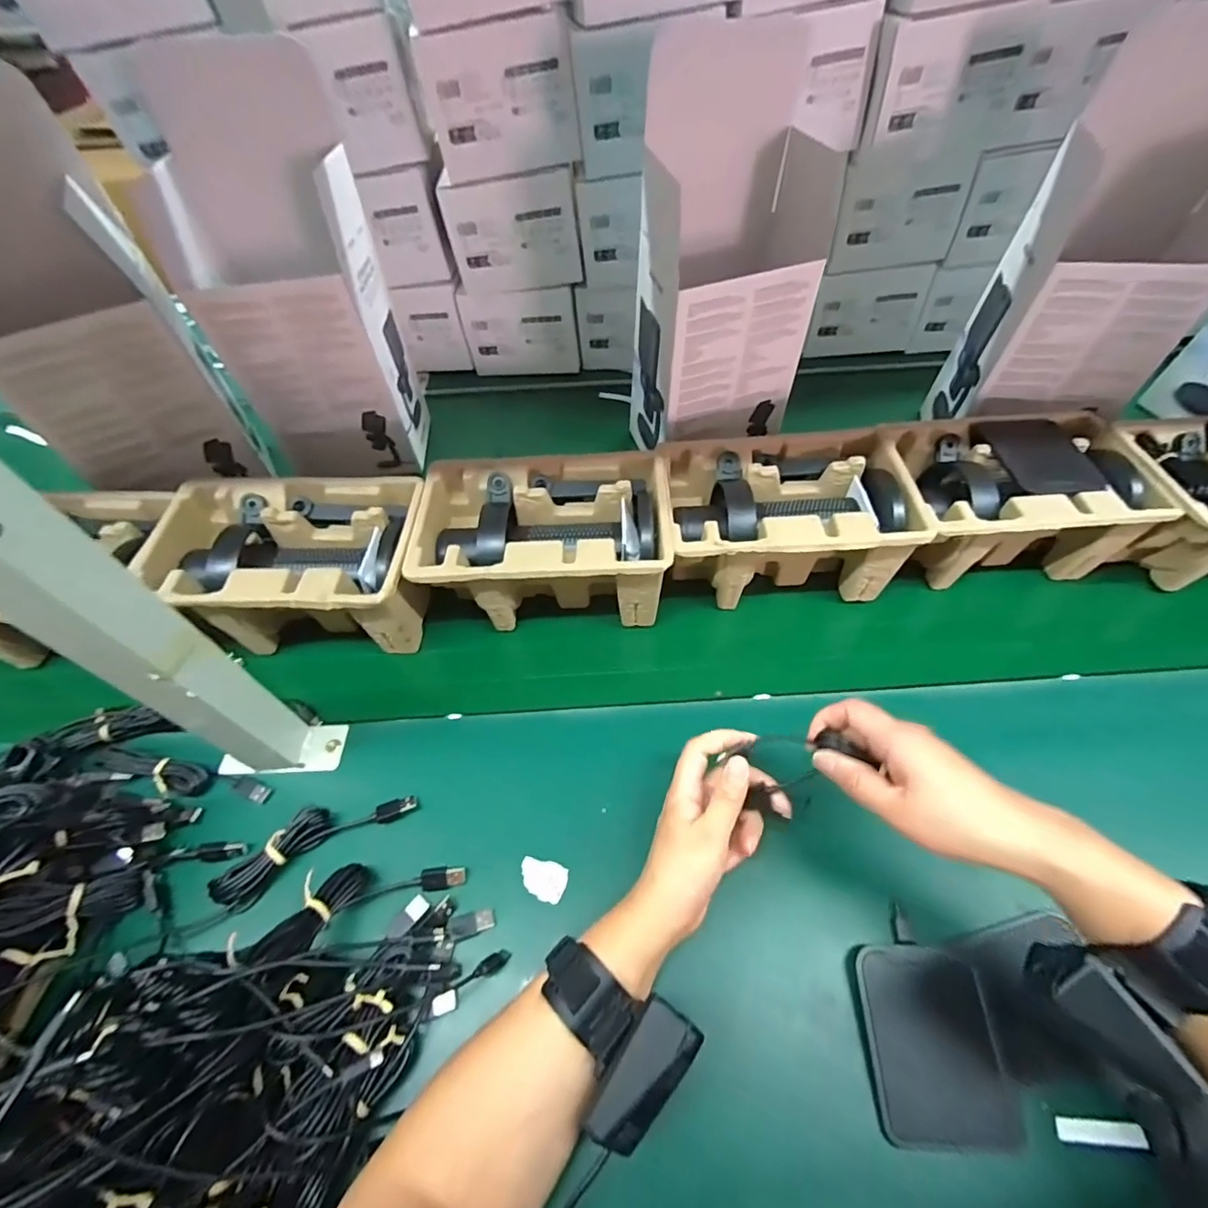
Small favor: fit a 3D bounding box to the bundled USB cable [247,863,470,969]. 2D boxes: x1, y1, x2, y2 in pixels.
[{"bbox_3d":[-0.167,0.202,0.376,0.131,0.020,0.048,-6,47,-28],"label":"bundled USB cable"}]

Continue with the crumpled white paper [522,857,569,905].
[{"bbox_3d":[-0.045,0.203,0.395,0.034,0.007,0.025,9,52,12],"label":"crumpled white paper"}]

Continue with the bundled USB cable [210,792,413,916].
[{"bbox_3d":[-0.221,0.175,0.410,0.145,0.022,0.040,-26,53,-17],"label":"bundled USB cable"}]

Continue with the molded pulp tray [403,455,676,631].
[{"bbox_3d":[-0.052,-0.054,0.513,0.225,0.103,0.147,-3,50,2],"label":"molded pulp tray"}]

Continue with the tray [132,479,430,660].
[{"bbox_3d":[-0.279,-0.029,0.498,0.225,0.109,0.145,-3,50,2],"label":"tray"}]

